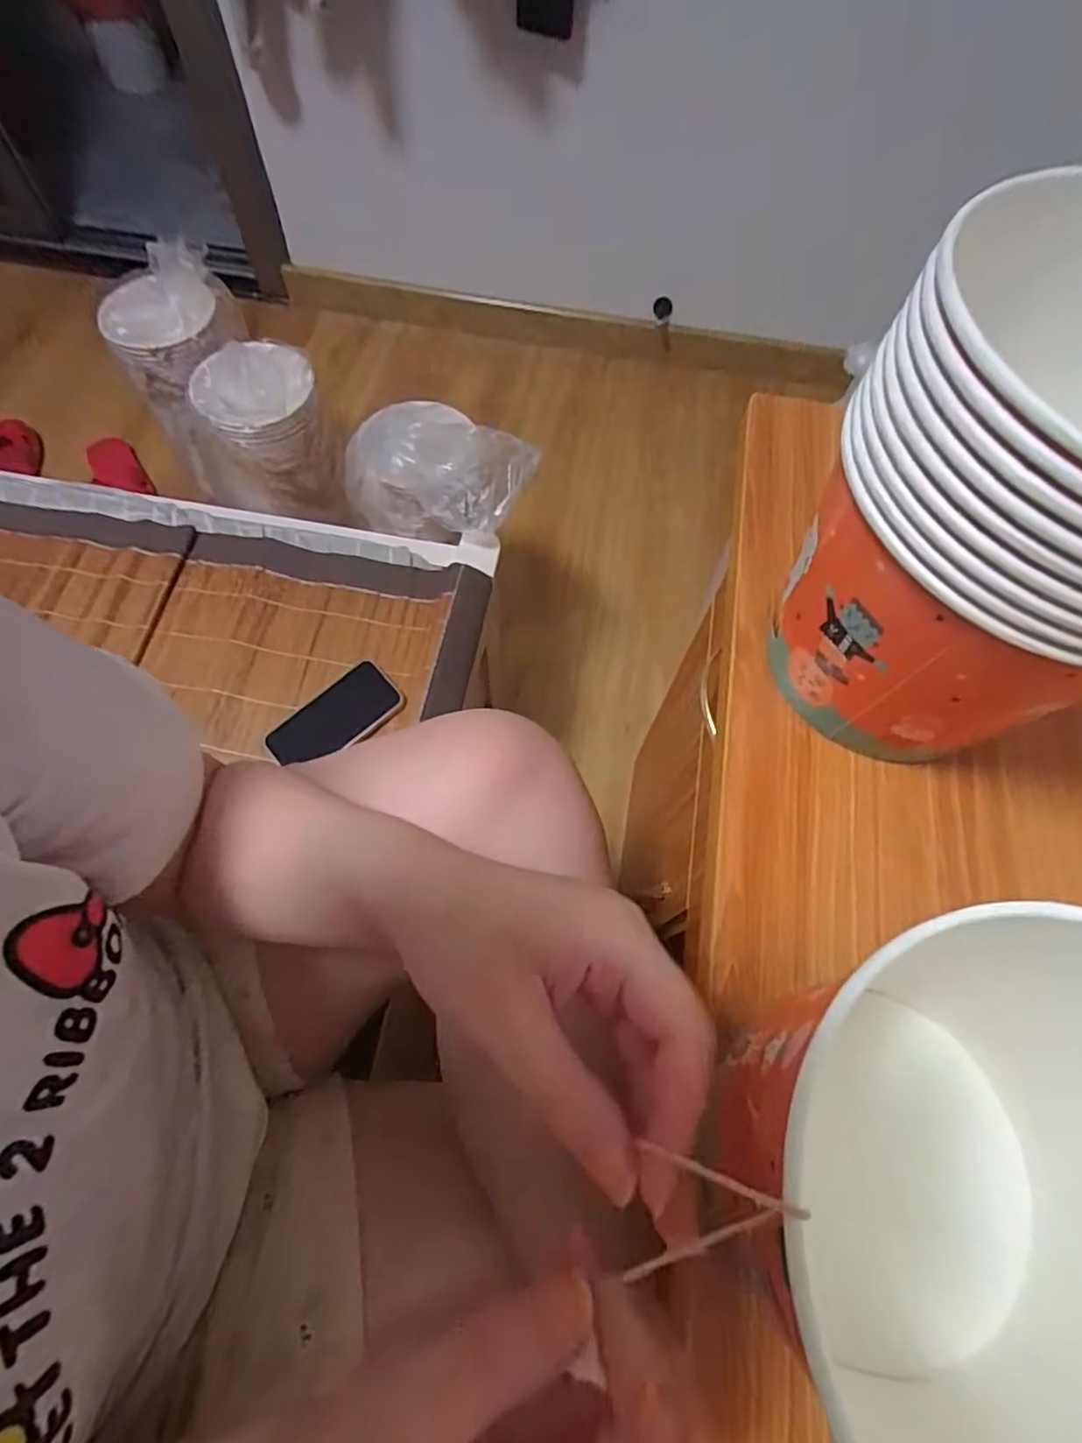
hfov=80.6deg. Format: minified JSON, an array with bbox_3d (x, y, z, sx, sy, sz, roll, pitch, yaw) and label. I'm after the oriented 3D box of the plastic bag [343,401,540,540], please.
[{"bbox_3d":[-0.142,-0.315,0.803,0.283,0.135,0.129,6,60,33],"label":"plastic bag"}]

